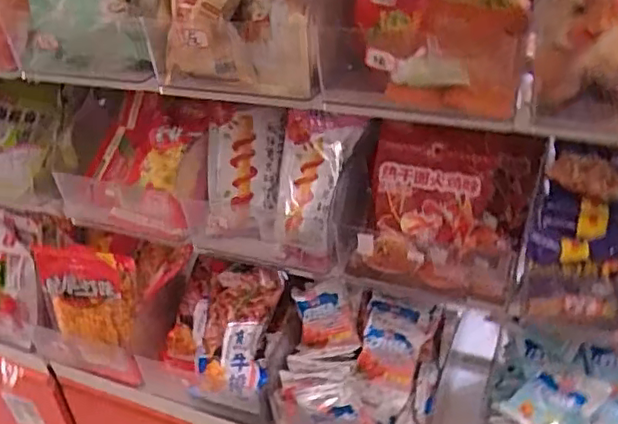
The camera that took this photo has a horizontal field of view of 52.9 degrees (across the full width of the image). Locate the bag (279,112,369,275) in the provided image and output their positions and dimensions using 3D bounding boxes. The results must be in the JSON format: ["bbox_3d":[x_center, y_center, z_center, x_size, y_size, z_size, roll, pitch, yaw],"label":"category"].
[{"bbox_3d":[0.002,-0.028,0.887,0.068,0.225,0.137,11,4,-41],"label":"bag"}]

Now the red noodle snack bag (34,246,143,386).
[{"bbox_3d":[-0.382,0.141,1.058,0.169,0.176,0.048,1,14,9],"label":"red noodle snack bag"}]

